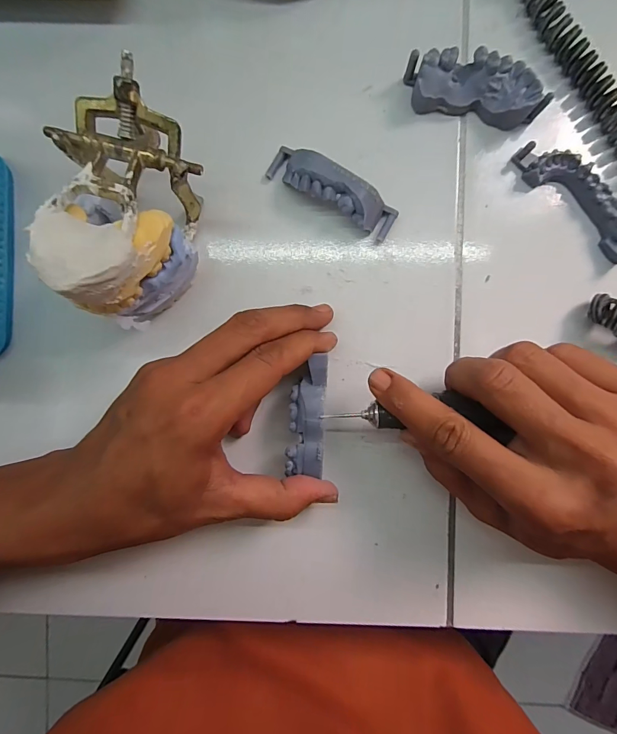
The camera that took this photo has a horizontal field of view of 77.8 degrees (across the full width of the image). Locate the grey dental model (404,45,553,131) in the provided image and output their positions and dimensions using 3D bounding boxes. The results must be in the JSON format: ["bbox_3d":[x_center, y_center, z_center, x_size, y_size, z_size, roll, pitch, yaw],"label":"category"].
[{"bbox_3d":[0.096,-0.159,0.220,0.078,0.024,0.028,7,92,1],"label":"grey dental model"}]

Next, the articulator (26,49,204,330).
[{"bbox_3d":[-0.090,-0.081,0.202,0.066,0.079,0.117,0,92,2],"label":"articulator"}]

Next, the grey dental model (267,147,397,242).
[{"bbox_3d":[0.014,-0.105,0.227,0.081,0.023,0.020,30,93,0],"label":"grey dental model"}]

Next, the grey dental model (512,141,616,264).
[{"bbox_3d":[0.160,-0.100,0.222,0.087,0.016,0.026,41,93,0],"label":"grey dental model"}]

